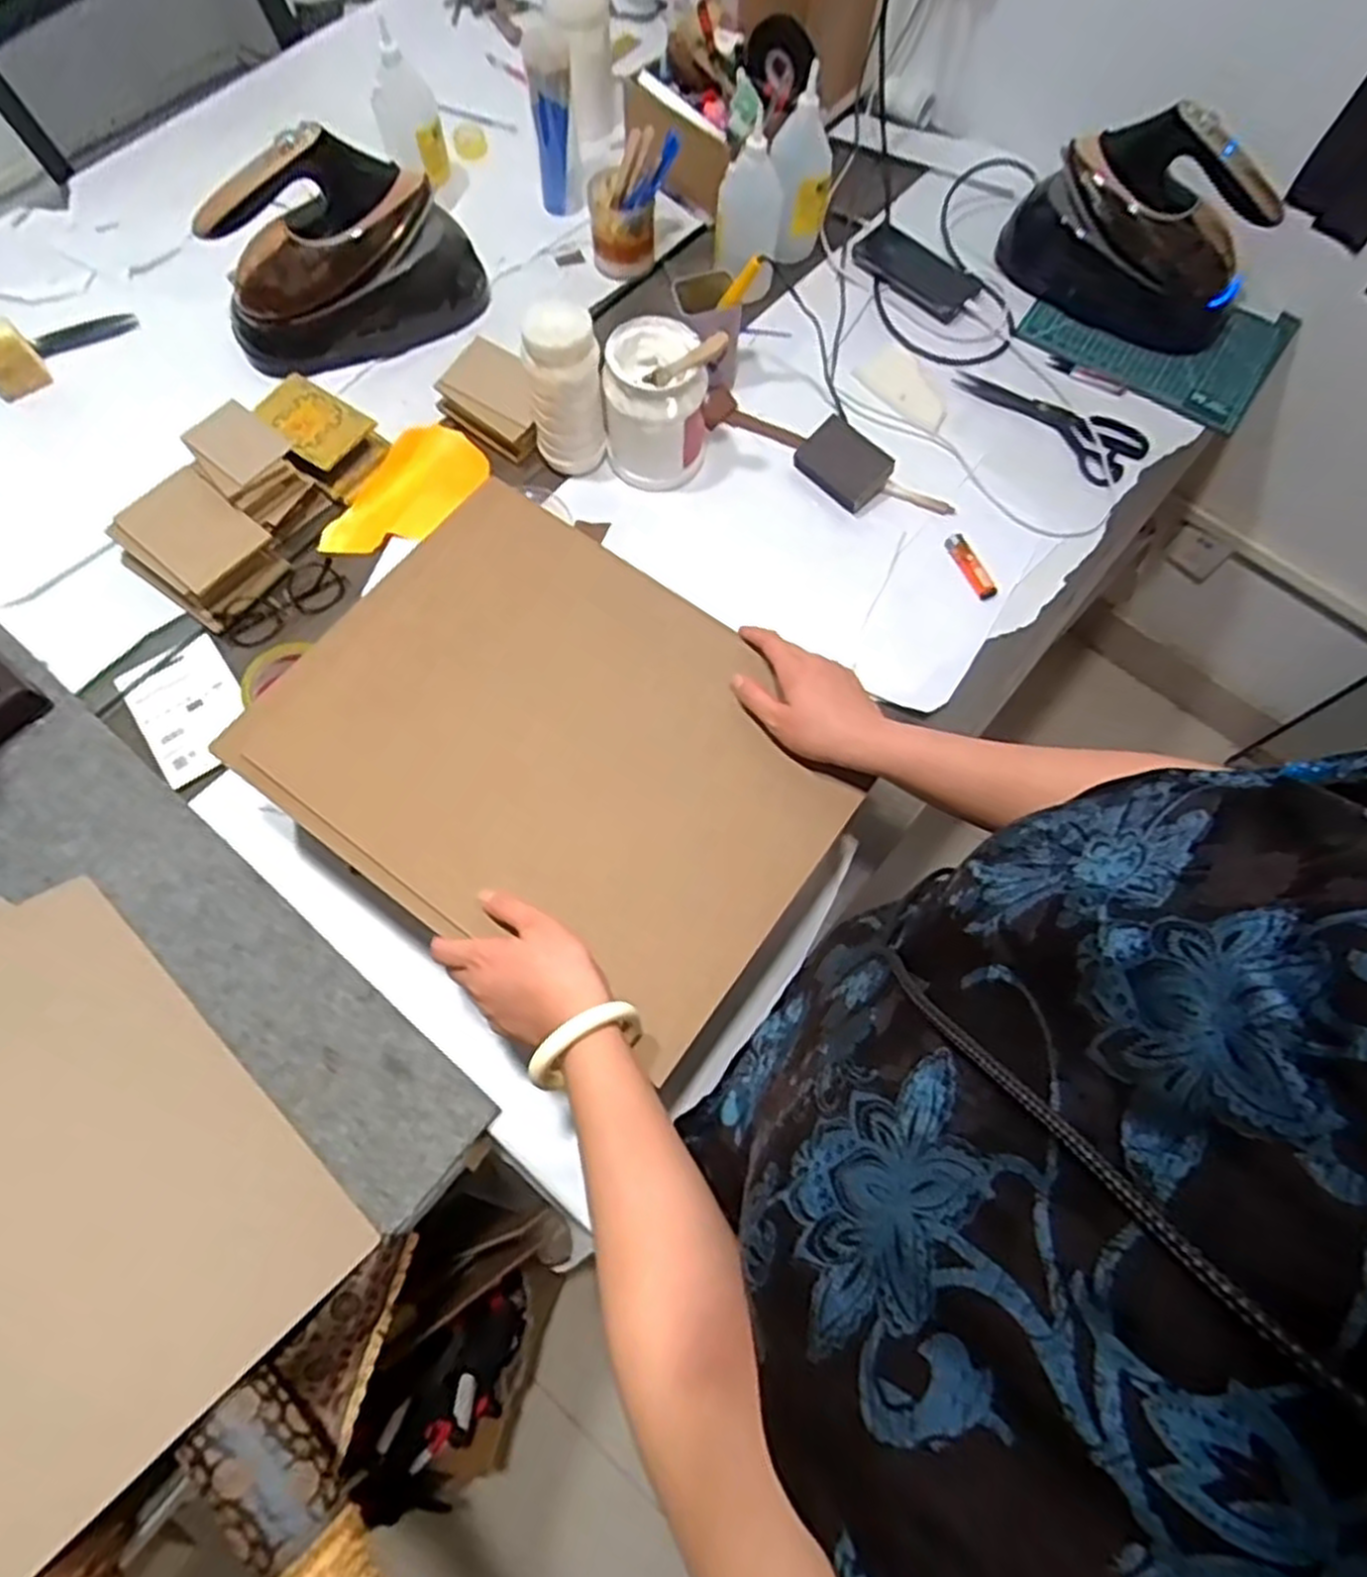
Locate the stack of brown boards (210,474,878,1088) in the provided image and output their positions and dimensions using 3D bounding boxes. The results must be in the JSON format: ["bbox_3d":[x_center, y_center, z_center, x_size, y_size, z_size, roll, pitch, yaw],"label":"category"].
[{"bbox_3d":[-0.096,-0.029,0.631,0.432,0.034,0.331,36,75,6],"label":"stack of brown boards"}]

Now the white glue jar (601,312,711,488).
[{"bbox_3d":[-0.031,-0.422,0.878,0.110,0.143,0.100,10,68,2],"label":"white glue jar"}]

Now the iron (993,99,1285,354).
[{"bbox_3d":[0.558,-0.689,0.959,0.298,0.188,0.114,26,69,9],"label":"iron"}]

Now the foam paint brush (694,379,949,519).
[{"bbox_3d":[0.167,-0.405,0.937,0.318,0.045,0.078,36,71,12],"label":"foam paint brush"}]

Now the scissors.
[{"bbox_3d":[0.455,-0.466,0.977,0.236,0.011,0.094,40,72,13],"label":"scissors"}]

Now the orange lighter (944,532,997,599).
[{"bbox_3d":[0.330,-0.255,0.901,0.022,0.013,0.087,-23,70,-11],"label":"orange lighter"}]

